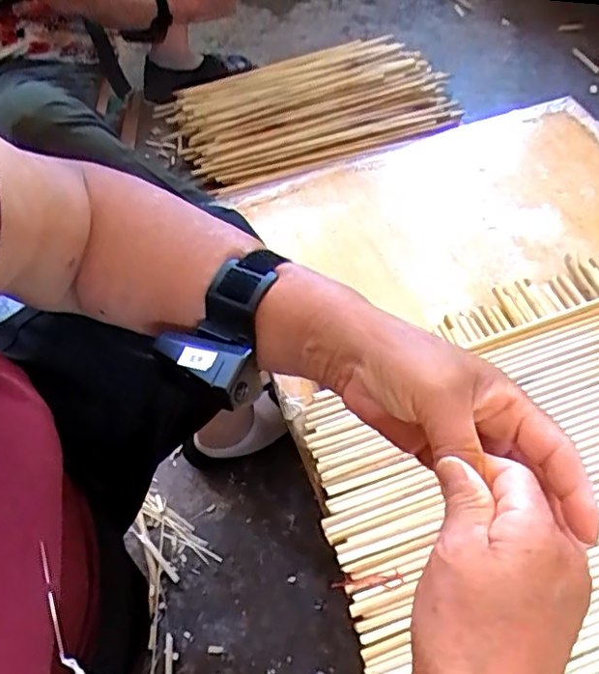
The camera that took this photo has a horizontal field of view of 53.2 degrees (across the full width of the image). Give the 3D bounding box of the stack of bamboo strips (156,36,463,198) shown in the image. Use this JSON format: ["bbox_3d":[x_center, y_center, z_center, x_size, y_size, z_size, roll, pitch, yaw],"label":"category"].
[{"bbox_3d":[0.014,-0.457,1.198,0.553,0.133,0.271,-23,57,-11],"label":"stack of bamboo strips"}]

